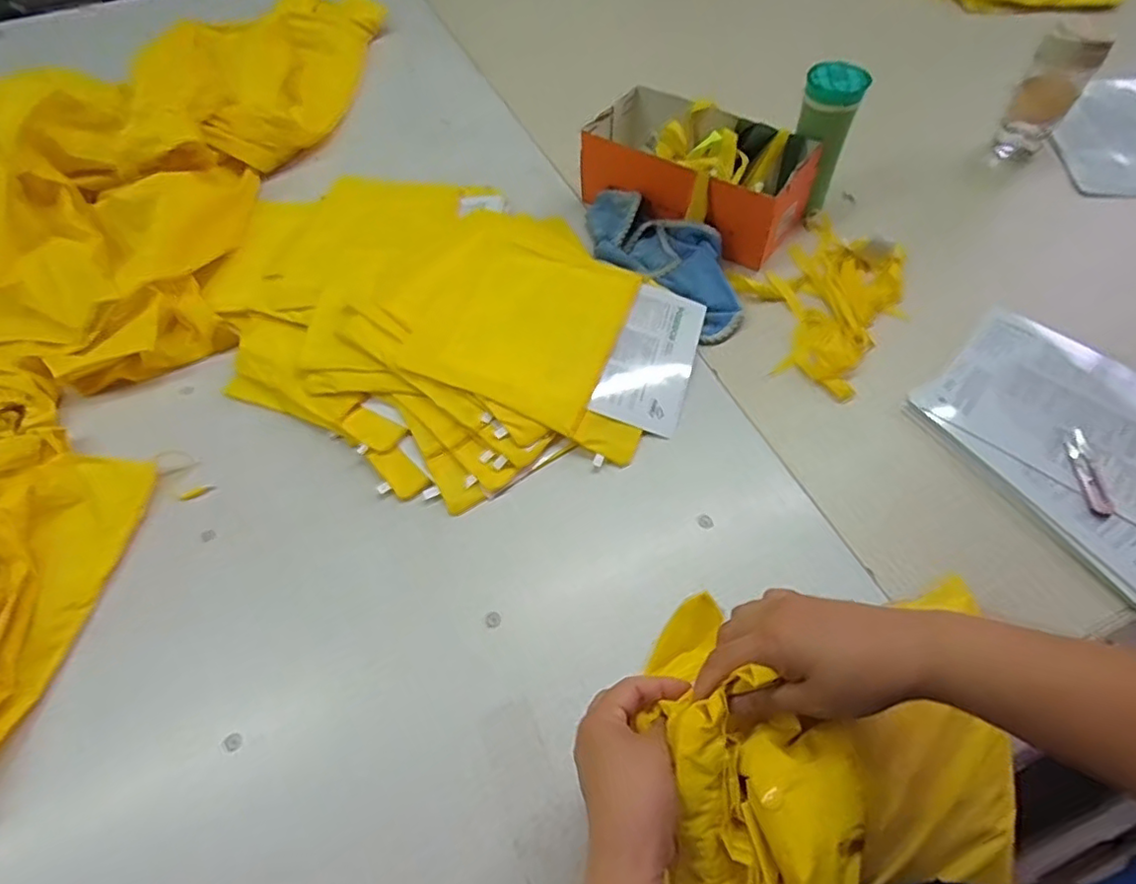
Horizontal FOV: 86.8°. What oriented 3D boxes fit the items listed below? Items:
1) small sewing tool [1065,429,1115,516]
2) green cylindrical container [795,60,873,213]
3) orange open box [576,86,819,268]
[{"bbox_3d":[0.543,0.031,0.629,0.025,0.012,0.097,1,57,3],"label":"small sewing tool"},{"bbox_3d":[0.342,-0.407,0.821,0.072,0.182,0.073,7,57,6],"label":"green cylindrical container"},{"bbox_3d":[0.180,-0.386,0.861,0.306,0.111,0.171,31,63,20],"label":"orange open box"}]

